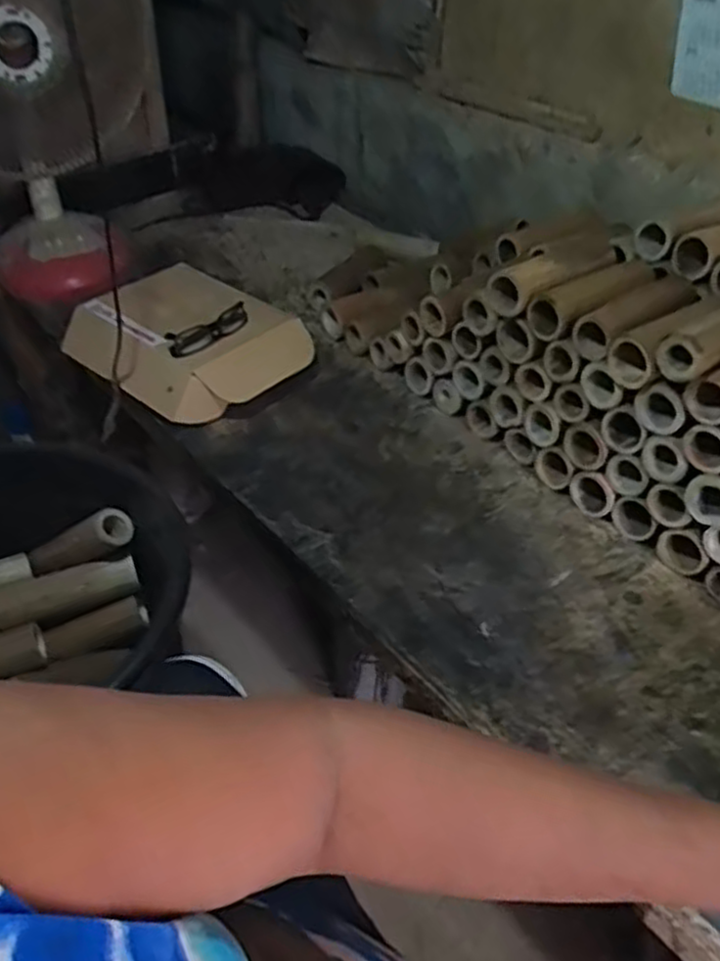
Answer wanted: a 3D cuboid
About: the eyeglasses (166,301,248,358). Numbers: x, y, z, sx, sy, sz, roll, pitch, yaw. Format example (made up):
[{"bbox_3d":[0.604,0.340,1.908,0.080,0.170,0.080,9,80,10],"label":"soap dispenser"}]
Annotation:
[{"bbox_3d":[-0.204,-0.202,1.015,0.127,0.038,0.035,-27,49,-30],"label":"eyeglasses"}]

